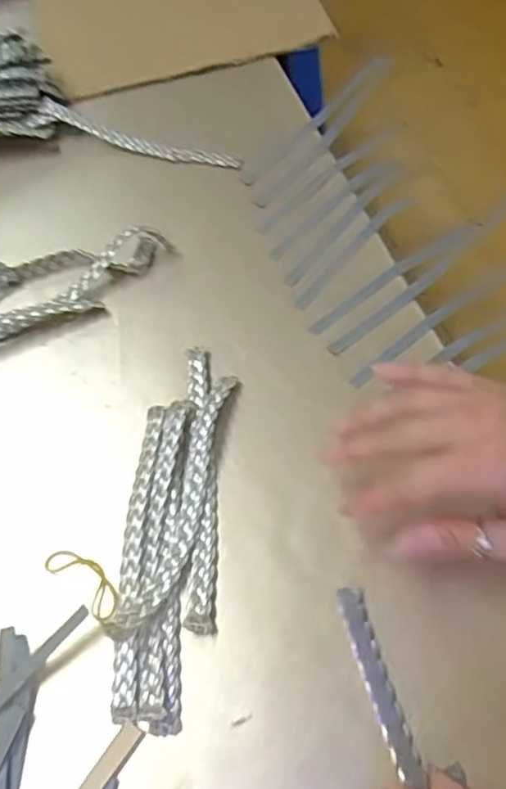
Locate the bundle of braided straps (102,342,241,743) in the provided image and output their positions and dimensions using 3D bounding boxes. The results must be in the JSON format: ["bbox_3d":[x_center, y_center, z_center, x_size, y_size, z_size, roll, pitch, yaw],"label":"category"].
[{"bbox_3d":[-0.044,0.064,0.348,0.051,0.019,0.205,3,59,5],"label":"bundle of braided straps"}]

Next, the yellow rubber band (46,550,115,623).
[{"bbox_3d":[-0.090,0.098,0.339,0.049,0.004,0.020,36,67,22],"label":"yellow rubber band"}]

